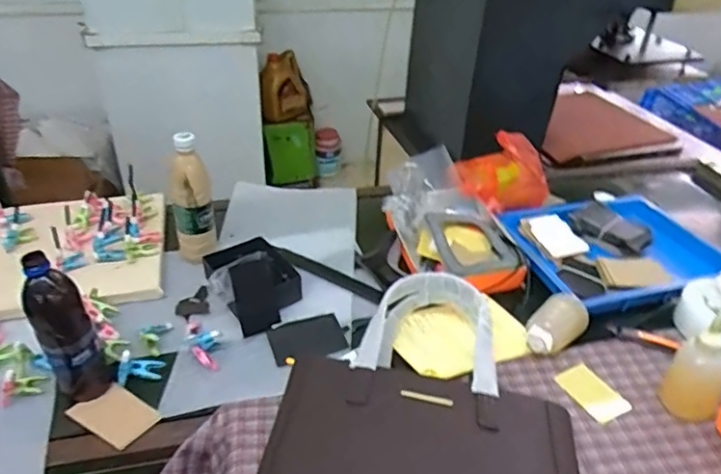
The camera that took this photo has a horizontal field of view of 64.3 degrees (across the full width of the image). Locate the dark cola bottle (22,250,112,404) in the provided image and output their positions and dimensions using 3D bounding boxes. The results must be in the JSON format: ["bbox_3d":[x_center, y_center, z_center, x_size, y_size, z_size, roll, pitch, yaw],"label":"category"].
[{"bbox_3d":[-0.369,0.114,0.717,0.065,0.202,0.057,-26,43,-33],"label":"dark cola bottle"}]

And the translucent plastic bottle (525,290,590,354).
[{"bbox_3d":[0.282,0.131,0.833,0.125,0.053,0.061,-29,45,-36],"label":"translucent plastic bottle"}]

